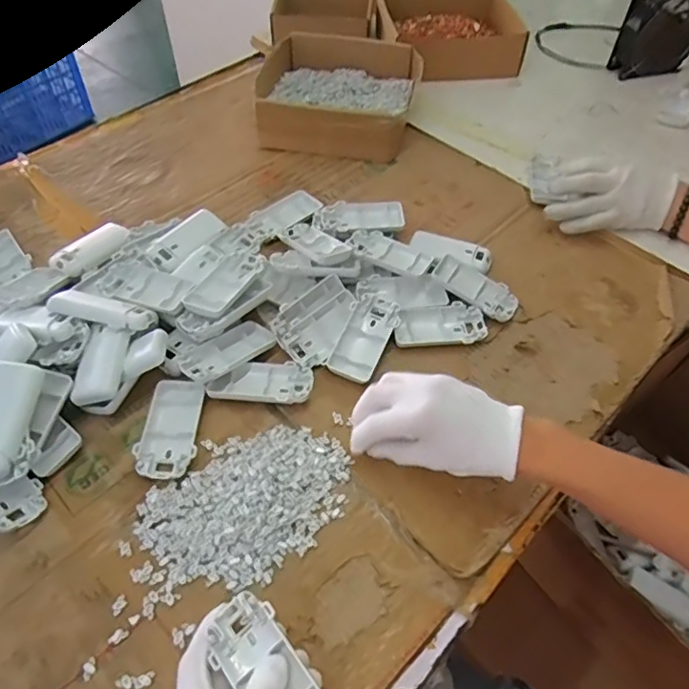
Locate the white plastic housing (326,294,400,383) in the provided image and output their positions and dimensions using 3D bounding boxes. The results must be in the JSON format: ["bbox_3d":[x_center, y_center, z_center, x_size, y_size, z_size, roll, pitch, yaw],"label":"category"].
[{"bbox_3d":[0.025,-0.014,0.578,0.045,0.020,0.112,24,57,12],"label":"white plastic housing"}]

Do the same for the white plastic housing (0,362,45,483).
[{"bbox_3d":[-0.279,0.059,0.462,0.049,0.019,0.096,-2,52,-3],"label":"white plastic housing"}]

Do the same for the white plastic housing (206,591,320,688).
[{"bbox_3d":[-0.051,0.212,0.379,0.042,0.021,0.094,-34,59,-24],"label":"white plastic housing"}]

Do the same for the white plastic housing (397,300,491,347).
[{"bbox_3d":[0.100,-0.020,0.592,0.093,0.010,0.050,-1,52,-2],"label":"white plastic housing"}]

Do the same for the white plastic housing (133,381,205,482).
[{"bbox_3d":[-0.157,0.074,0.515,0.051,0.008,0.097,-1,52,-2],"label":"white plastic housing"}]

